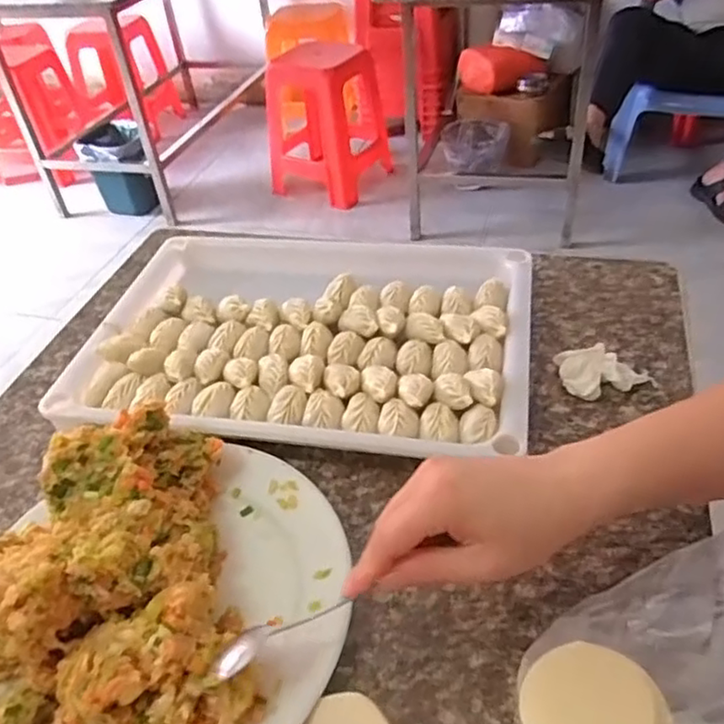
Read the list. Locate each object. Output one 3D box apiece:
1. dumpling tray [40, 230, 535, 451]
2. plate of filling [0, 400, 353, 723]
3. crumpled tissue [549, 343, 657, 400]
[{"bbox_3d":[-0.047,-0.022,0.584,0.377,0.041,0.254,3,43,11],"label":"dumpling tray"},{"bbox_3d":[-0.127,0.133,0.394,0.217,0.082,0.231,-4,42,3],"label":"plate of filling"},{"bbox_3d":[0.202,0.004,0.545,0.071,0.026,0.051,-11,42,-5],"label":"crumpled tissue"}]

